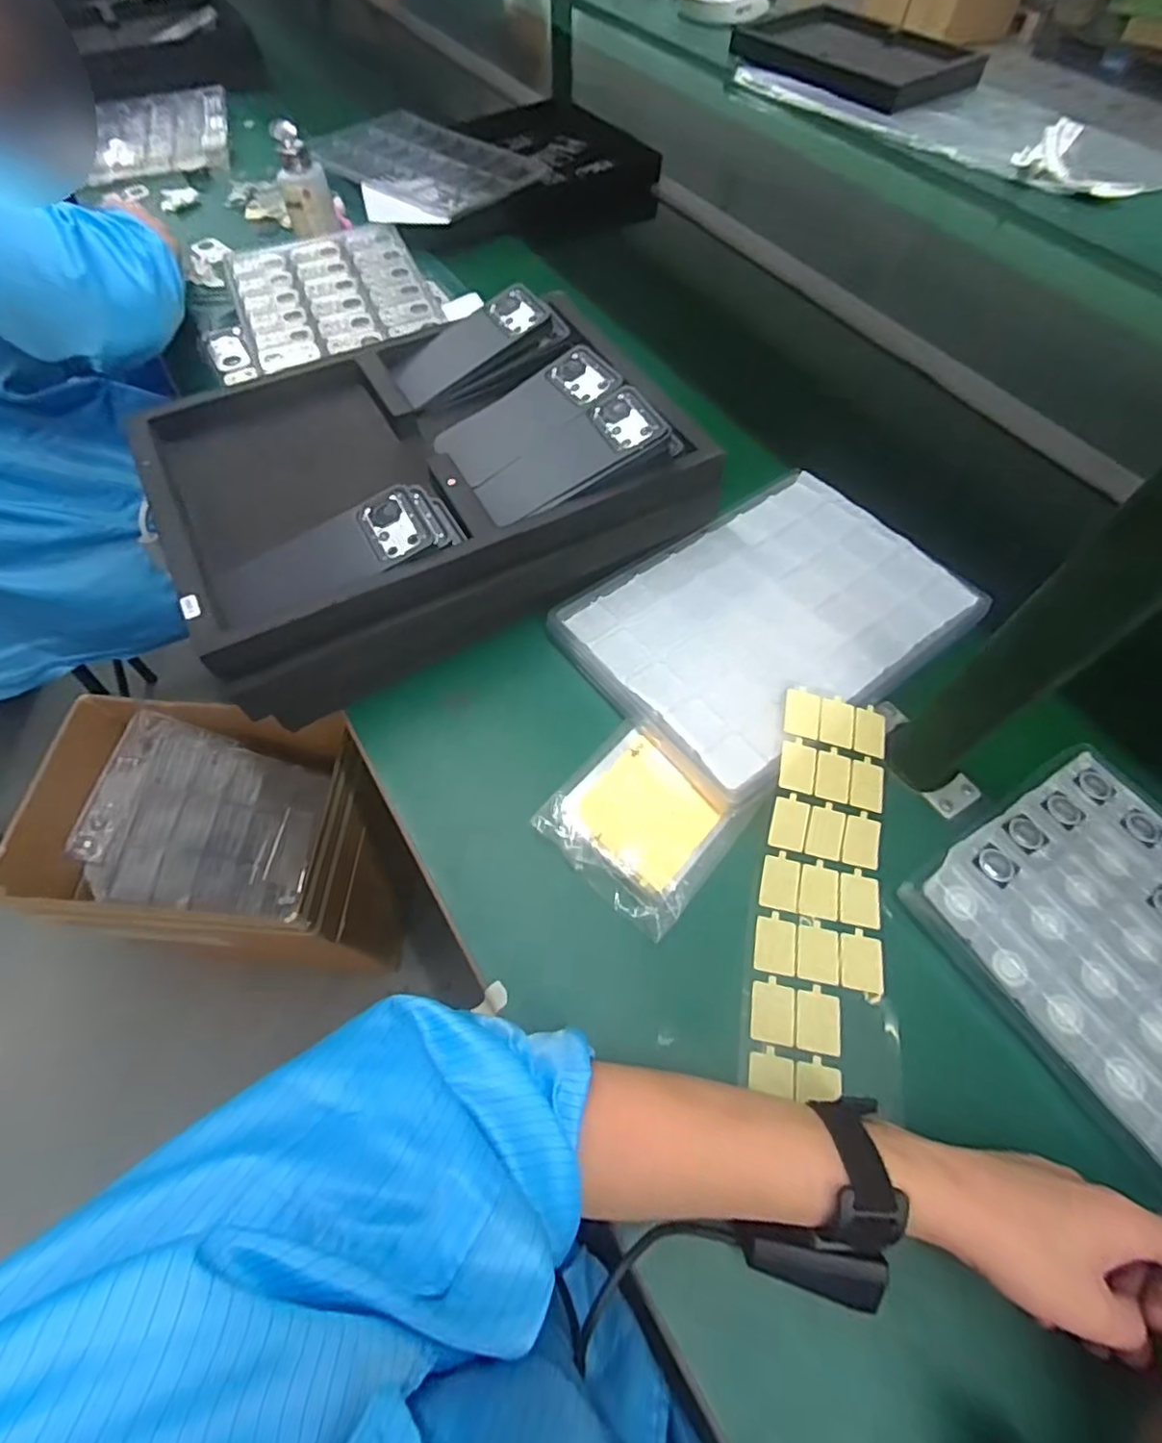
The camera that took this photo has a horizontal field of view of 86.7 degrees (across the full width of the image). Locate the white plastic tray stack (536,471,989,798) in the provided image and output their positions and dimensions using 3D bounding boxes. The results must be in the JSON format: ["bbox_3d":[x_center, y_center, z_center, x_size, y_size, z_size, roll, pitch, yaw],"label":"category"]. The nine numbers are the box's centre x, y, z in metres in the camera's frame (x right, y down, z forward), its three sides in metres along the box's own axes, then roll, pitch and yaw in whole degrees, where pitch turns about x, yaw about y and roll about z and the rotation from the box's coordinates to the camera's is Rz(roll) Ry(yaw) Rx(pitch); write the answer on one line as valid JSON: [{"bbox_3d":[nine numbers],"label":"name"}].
[{"bbox_3d":[0.163,-0.092,0.533,0.314,0.034,0.227,-33,67,-18],"label":"white plastic tray stack"}]

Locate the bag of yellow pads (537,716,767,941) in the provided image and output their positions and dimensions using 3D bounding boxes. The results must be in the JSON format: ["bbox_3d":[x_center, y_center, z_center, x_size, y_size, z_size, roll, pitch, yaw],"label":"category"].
[{"bbox_3d":[0.045,0.071,0.451,0.119,0.026,0.117,39,67,19],"label":"bag of yellow pads"}]

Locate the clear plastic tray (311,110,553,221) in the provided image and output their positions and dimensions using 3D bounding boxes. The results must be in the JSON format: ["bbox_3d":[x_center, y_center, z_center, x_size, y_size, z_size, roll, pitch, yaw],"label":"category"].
[{"bbox_3d":[-0.234,-0.849,0.940,0.290,0.035,0.257,28,64,14],"label":"clear plastic tray"}]

